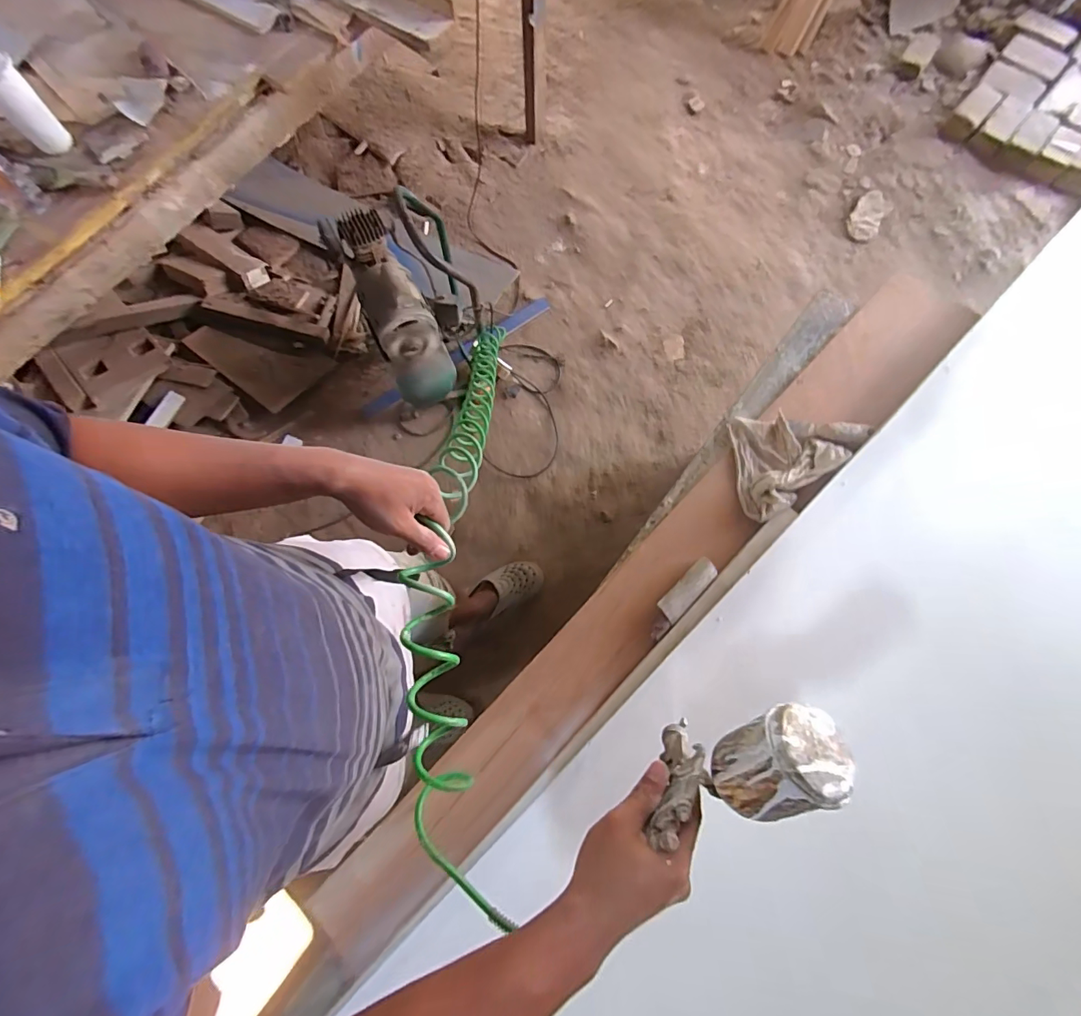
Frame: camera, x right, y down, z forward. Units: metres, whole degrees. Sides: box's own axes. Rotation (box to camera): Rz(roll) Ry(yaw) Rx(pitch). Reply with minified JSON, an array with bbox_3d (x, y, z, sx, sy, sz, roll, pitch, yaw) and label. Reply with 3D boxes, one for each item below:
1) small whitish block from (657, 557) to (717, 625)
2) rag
[{"bbox_3d":[0.218,0.118,0.688,0.034,0.012,0.106,44,78,12],"label":"small whitish block"},{"bbox_3d":[0.391,-0.102,0.761,0.243,0.038,0.160,-36,77,-10],"label":"rag"}]

